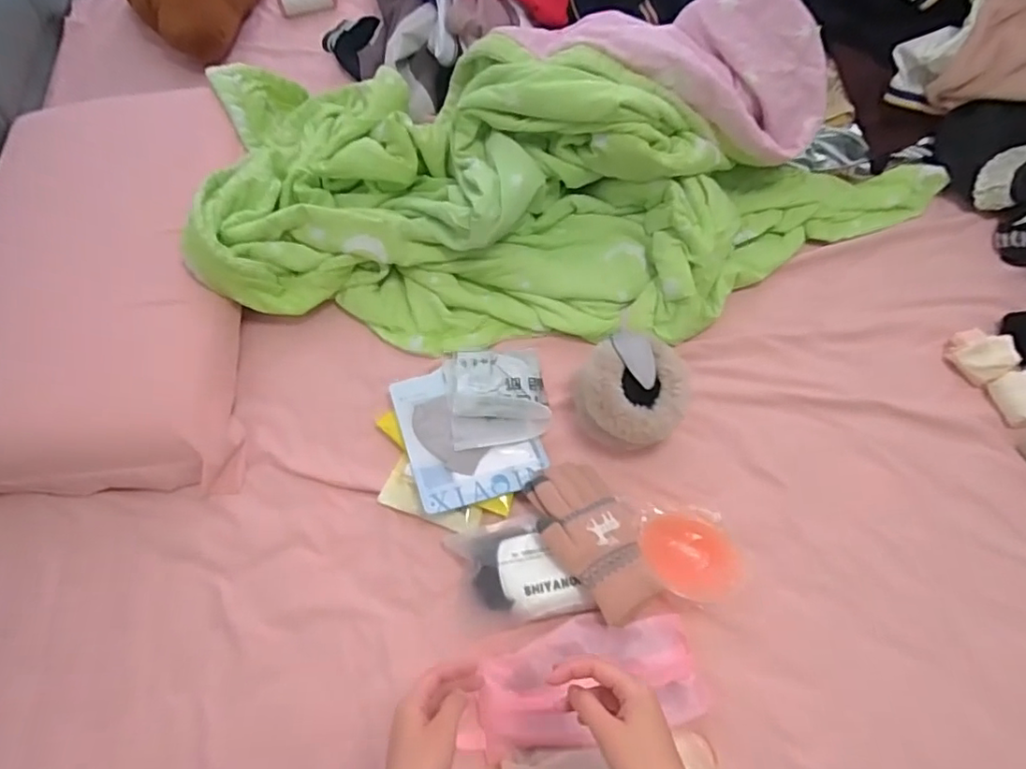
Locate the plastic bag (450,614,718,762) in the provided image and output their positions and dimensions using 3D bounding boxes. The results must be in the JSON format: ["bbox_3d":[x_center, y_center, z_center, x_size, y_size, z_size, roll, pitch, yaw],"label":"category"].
[{"bbox_3d":[0.074,0.334,0.650,0.262,0.049,0.120,-14,66,-4],"label":"plastic bag"}]

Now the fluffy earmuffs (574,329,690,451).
[{"bbox_3d":[0.157,0.013,0.762,0.134,0.102,0.129,-1,66,2],"label":"fluffy earmuffs"}]

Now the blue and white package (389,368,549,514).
[{"bbox_3d":[-0.059,0.061,0.789,0.173,0.012,0.200,-13,62,-14],"label":"blue and white package"}]

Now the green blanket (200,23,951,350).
[{"bbox_3d":[0.051,-0.268,0.842,1.138,0.202,0.438,10,67,7],"label":"green blanket"}]

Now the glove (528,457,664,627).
[{"bbox_3d":[0.099,0.181,0.708,0.112,0.057,0.200,-36,69,-13],"label":"glove"}]

